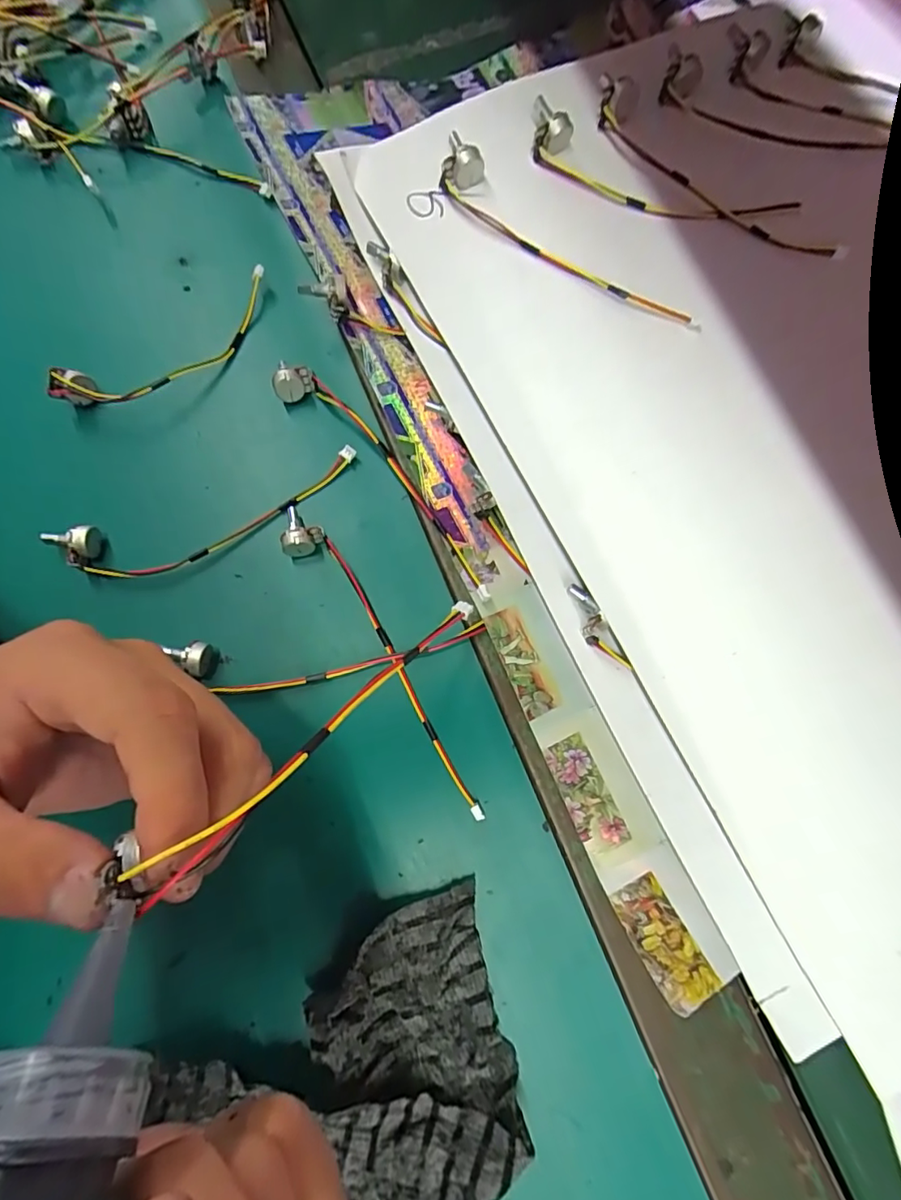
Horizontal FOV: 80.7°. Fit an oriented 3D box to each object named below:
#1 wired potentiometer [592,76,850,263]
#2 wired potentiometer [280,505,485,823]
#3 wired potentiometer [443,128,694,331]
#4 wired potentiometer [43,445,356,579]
[{"bbox_3d":[0.137,-0.224,0.278,0.155,0.014,0.027,44,81,8],"label":"wired potentiometer"},{"bbox_3d":[-0.033,0.025,0.258,0.021,0.016,0.179,-36,81,-7],"label":"wired potentiometer"},{"bbox_3d":[0.056,-0.181,0.268,0.157,0.017,0.026,39,81,7],"label":"wired potentiometer"},{"bbox_3d":[-0.122,-0.040,0.273,0.158,0.018,0.035,-19,79,-4],"label":"wired potentiometer"}]

